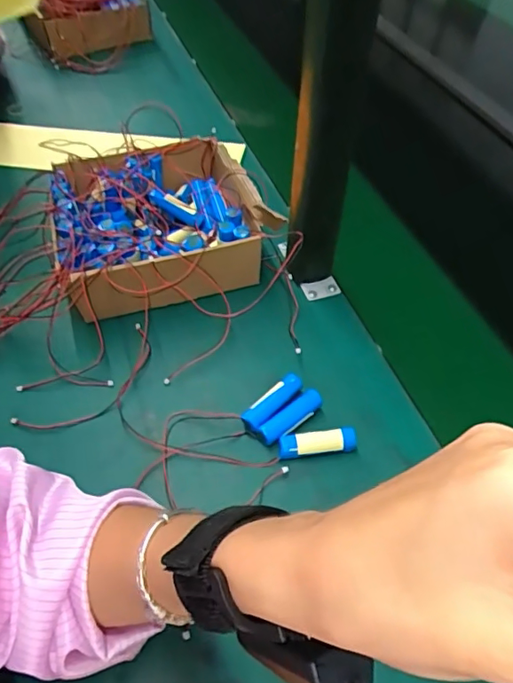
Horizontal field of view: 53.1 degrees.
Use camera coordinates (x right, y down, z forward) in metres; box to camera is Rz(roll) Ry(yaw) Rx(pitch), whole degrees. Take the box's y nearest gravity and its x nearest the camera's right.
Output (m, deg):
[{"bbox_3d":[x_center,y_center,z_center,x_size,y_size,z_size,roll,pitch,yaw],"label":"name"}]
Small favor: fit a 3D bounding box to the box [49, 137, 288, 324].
[{"bbox_3d":[-0.106,-0.132,0.576,0.222,0.077,0.213,-14,53,-11],"label":"box"}]

